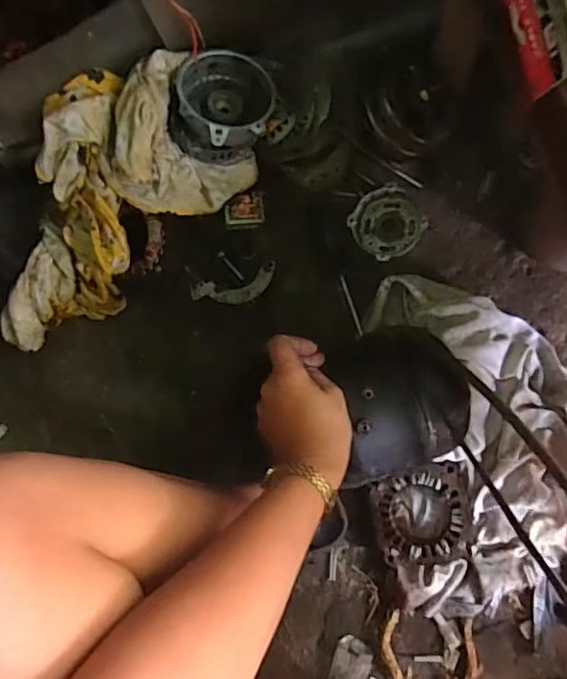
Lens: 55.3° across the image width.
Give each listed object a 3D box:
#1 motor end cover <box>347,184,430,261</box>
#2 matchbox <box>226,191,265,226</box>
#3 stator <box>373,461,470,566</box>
[{"bbox_3d":[0.131,-0.147,0.680,0.085,0.028,0.085,-28,82,5],"label":"motor end cover"},{"bbox_3d":[-0.048,-0.164,0.686,0.051,0.008,0.039,-10,107,-16],"label":"matchbox"},{"bbox_3d":[0.160,0.202,0.630,0.108,0.038,0.108,-13,84,7],"label":"stator"}]

